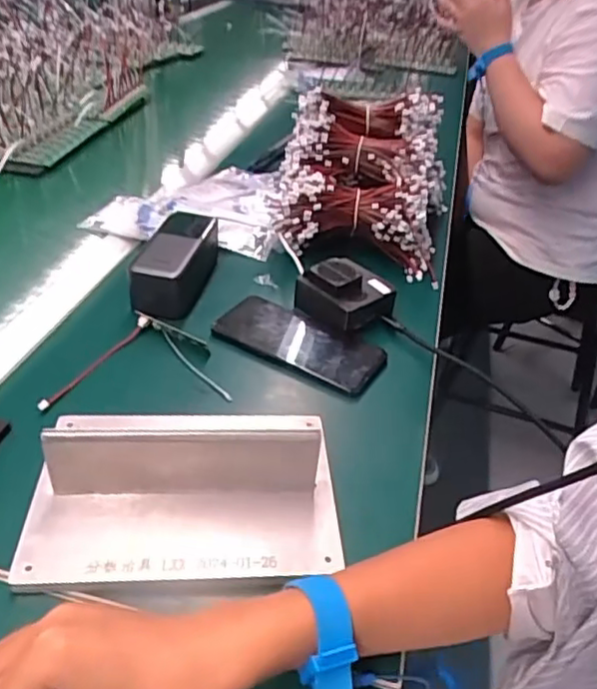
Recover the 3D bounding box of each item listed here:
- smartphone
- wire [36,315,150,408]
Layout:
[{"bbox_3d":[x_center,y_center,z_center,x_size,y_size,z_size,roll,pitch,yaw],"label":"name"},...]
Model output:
[{"bbox_3d":[0.003,-0.006,0.582,0.158,0.015,0.080,22,40,20],"label":"smartphone"},{"bbox_3d":[-0.177,0.013,0.541,0.012,0.020,0.126,25,41,23],"label":"wire"}]

